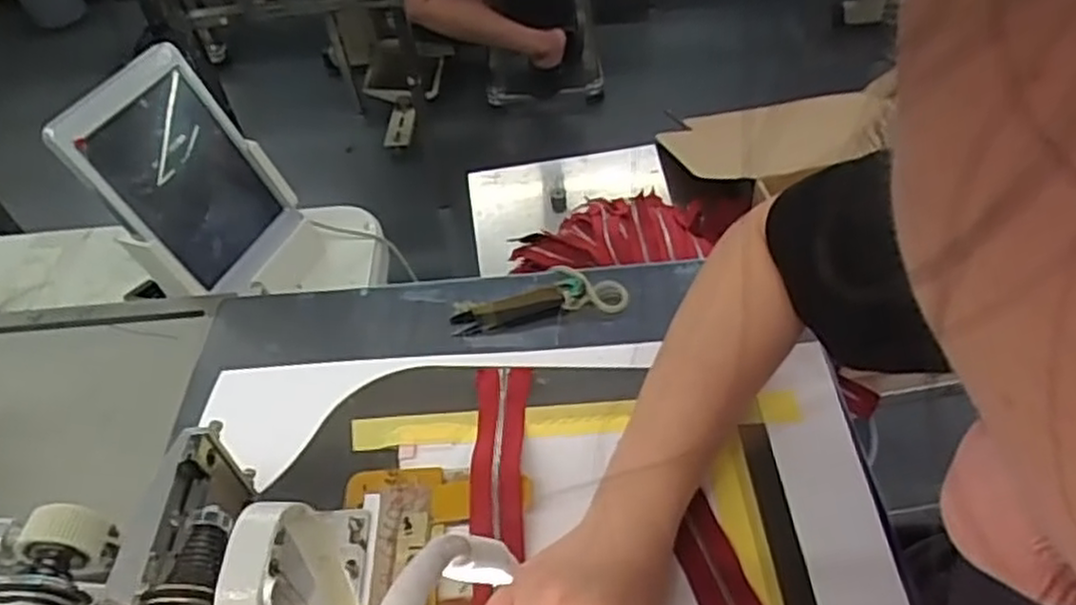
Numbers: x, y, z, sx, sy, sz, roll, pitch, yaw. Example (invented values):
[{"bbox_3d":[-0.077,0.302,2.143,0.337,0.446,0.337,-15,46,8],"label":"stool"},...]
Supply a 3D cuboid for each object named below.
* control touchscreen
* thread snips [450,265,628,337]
[{"bbox_3d":[-0.317,-0.110,0.701,0.034,0.232,0.159,-7,40,29],"label":"control touchscreen"},{"bbox_3d":[-0.001,-0.005,0.569,0.132,0.009,0.048,-12,48,-4],"label":"thread snips"}]

